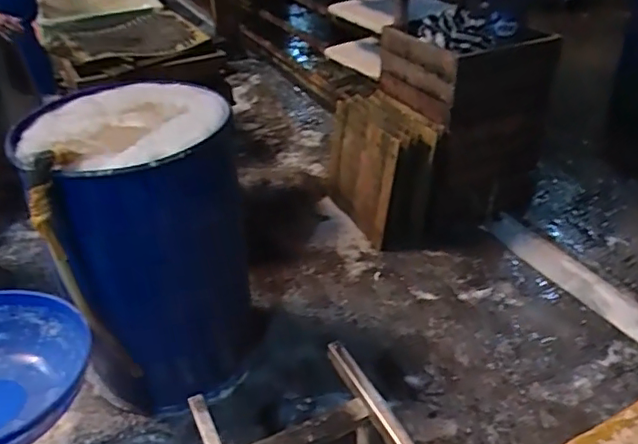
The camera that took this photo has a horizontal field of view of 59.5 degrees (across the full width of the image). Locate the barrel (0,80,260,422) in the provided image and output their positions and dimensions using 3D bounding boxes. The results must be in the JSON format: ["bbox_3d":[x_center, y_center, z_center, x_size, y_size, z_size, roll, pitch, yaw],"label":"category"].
[{"bbox_3d":[-0.516,0.084,1.731,0.494,0.917,0.524,-19,42,-18],"label":"barrel"}]

